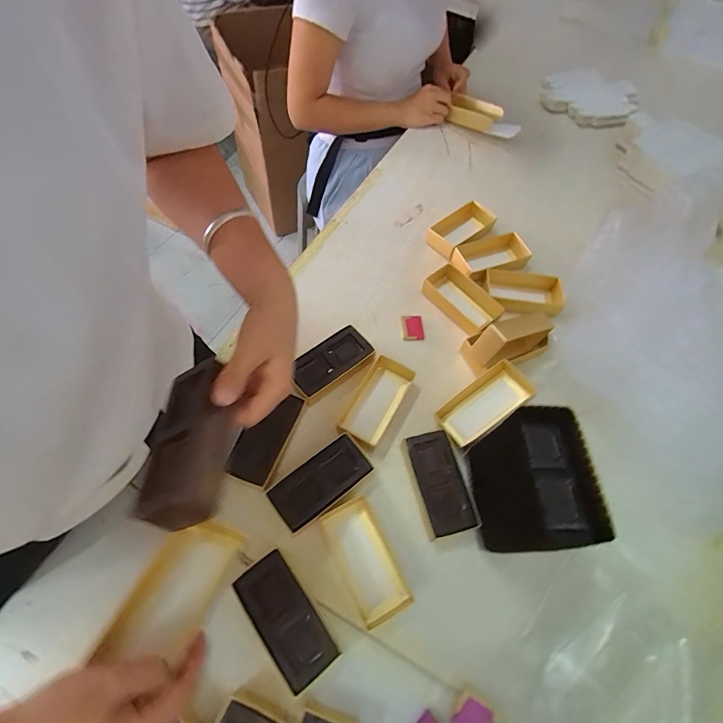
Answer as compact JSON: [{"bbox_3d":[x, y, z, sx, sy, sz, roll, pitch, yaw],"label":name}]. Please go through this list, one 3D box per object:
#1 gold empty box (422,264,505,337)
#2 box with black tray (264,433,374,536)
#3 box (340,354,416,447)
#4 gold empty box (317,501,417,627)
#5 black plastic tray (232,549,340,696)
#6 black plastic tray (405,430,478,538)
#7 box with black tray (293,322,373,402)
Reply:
[{"bbox_3d":[0.149,-0.097,0.587,0.065,0.031,0.131,-33,68,-20],"label":"gold empty box"},{"bbox_3d":[-0.046,0.139,0.438,0.111,0.034,0.056,-35,68,-20],"label":"box with black tray"},{"bbox_3d":[0.023,0.048,0.509,0.059,0.040,0.109,29,63,12],"label":"box"},{"bbox_3d":[0.004,0.211,0.409,0.057,0.028,0.114,-24,65,-15],"label":"gold empty box"},{"bbox_3d":[-0.074,0.252,0.378,0.050,0.036,0.110,-34,68,-20],"label":"black plastic tray"},{"bbox_3d":[0.089,0.142,0.446,0.049,0.030,0.109,-11,62,-9],"label":"black plastic tray"},{"bbox_3d":[-0.043,0.007,0.514,0.114,0.040,0.058,-37,69,-21],"label":"box with black tray"}]

